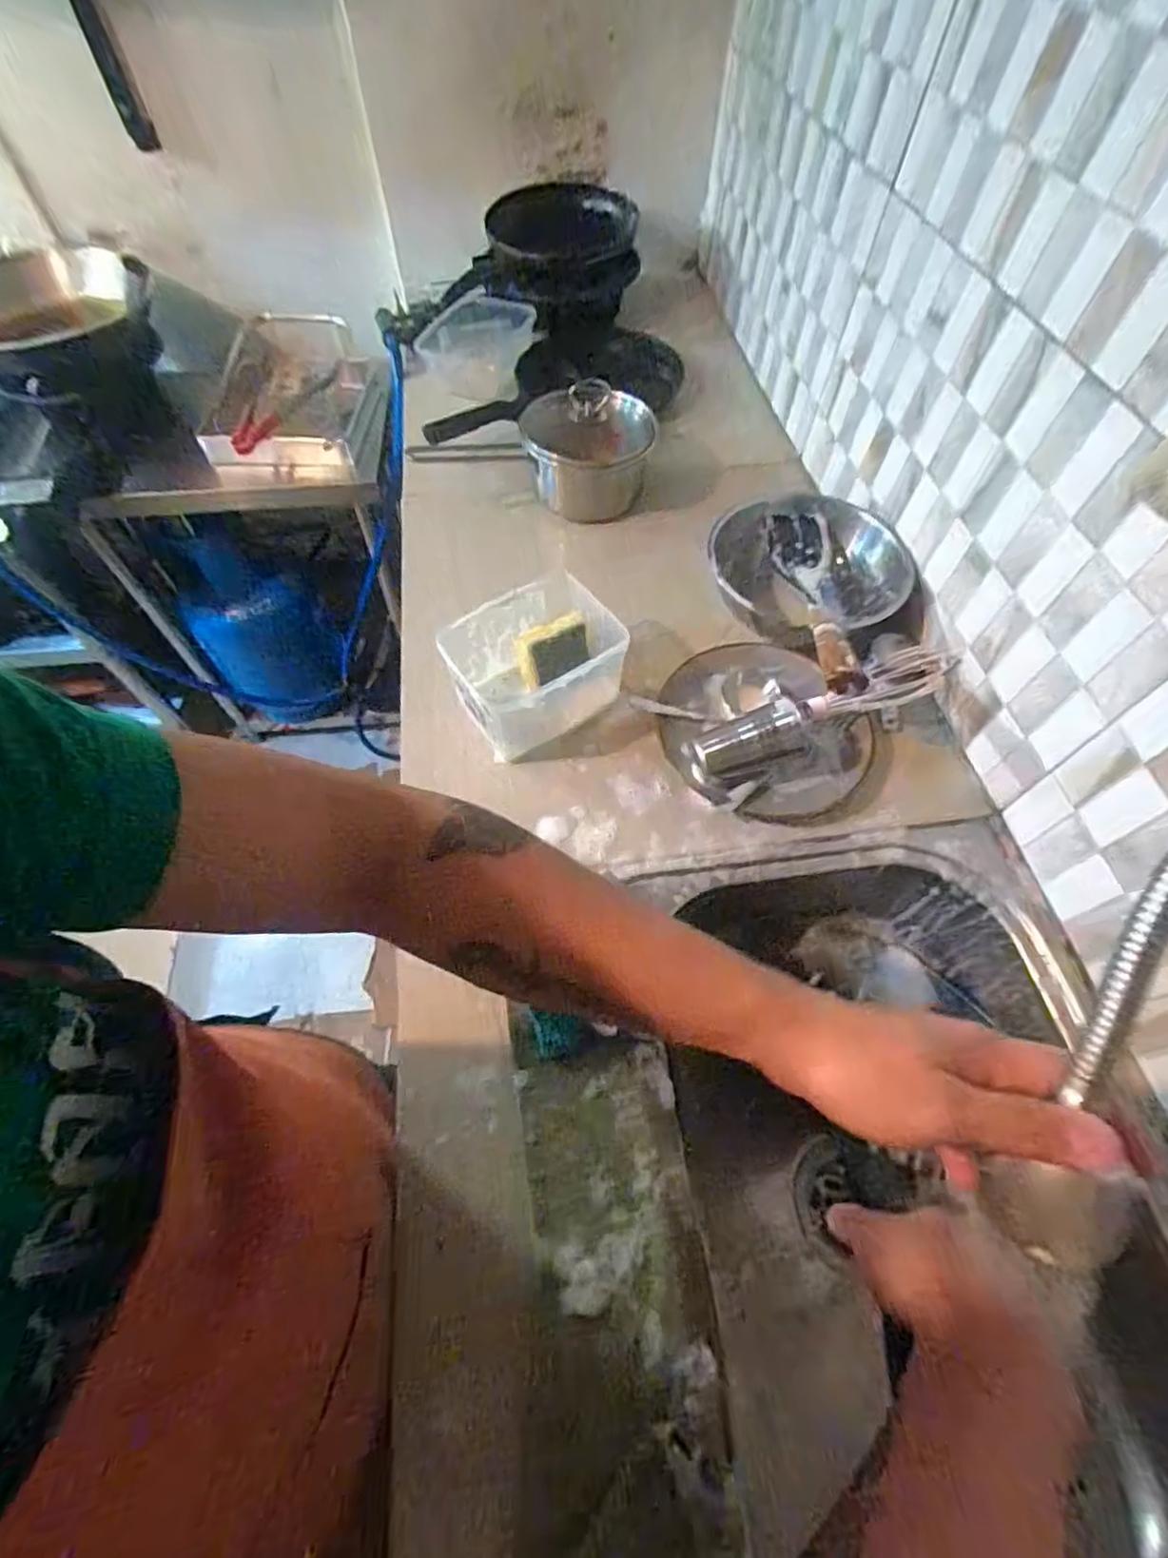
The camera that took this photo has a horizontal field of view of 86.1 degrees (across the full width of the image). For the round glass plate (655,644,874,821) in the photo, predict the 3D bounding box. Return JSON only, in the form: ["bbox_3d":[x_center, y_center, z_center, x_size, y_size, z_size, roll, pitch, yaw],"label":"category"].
[{"bbox_3d":[0.185,-0.060,0.656,0.200,0.034,0.215,0,58,0],"label":"round glass plate"}]

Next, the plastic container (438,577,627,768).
[{"bbox_3d":[-0.049,-0.120,0.654,0.162,0.096,0.134,-36,65,-20],"label":"plastic container"}]

